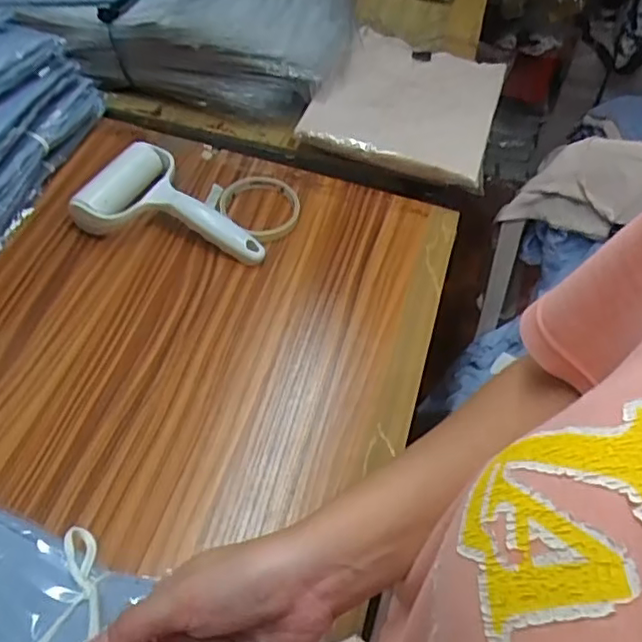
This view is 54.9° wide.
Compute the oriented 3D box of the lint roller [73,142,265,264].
[{"bbox_3d":[-0.141,-0.120,0.625,0.187,0.049,0.108,12,53,5],"label":"lint roller"}]

